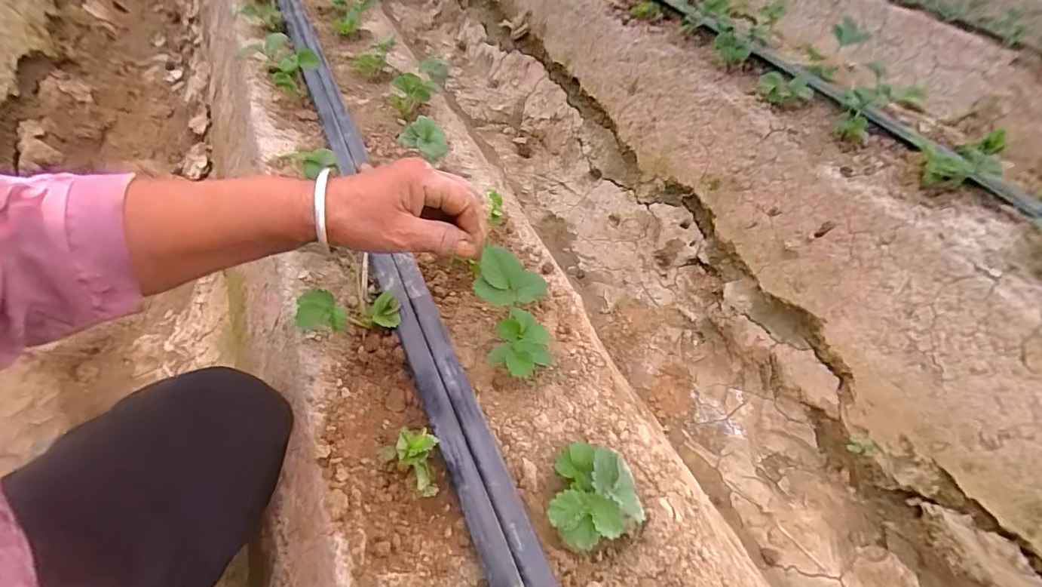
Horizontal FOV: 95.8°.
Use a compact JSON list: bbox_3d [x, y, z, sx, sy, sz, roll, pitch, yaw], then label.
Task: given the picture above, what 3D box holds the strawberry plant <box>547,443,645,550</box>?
[{"bbox_3d":[0.062,0.170,0.390,0.072,0.041,0.079,13,51,5],"label":"strawberry plant"}]

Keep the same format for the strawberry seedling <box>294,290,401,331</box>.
[{"bbox_3d":[-0.176,0.017,0.479,0.096,0.040,0.054,2,45,-31],"label":"strawberry seedling"}]

